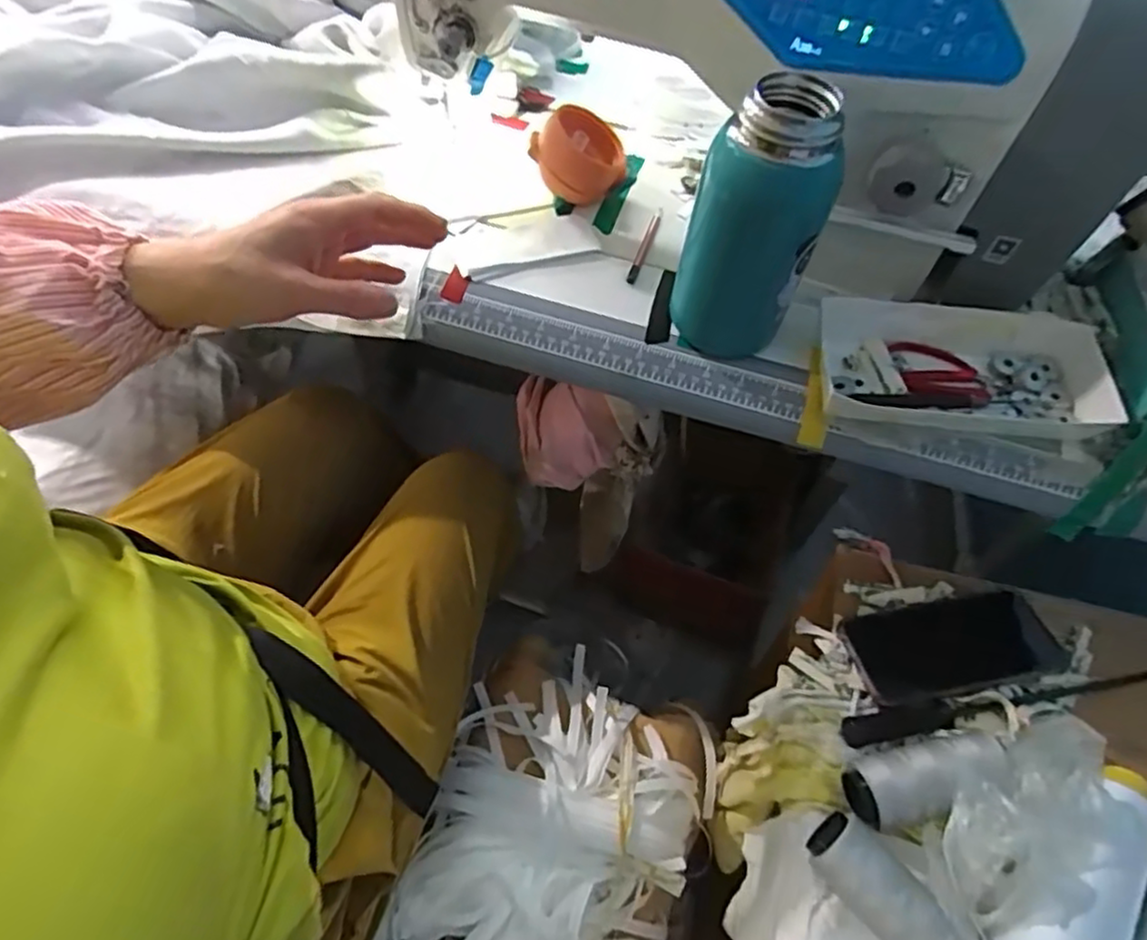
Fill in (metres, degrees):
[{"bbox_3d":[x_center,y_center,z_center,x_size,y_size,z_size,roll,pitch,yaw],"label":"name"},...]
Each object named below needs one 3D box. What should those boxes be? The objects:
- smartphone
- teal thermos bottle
[{"bbox_3d":[0.307,0.141,0.553,0.162,0.008,0.076,-10,46,-7],"label":"smartphone"},{"bbox_3d":[0.113,-0.153,0.435,0.071,0.171,0.063,5,57,0],"label":"teal thermos bottle"}]

